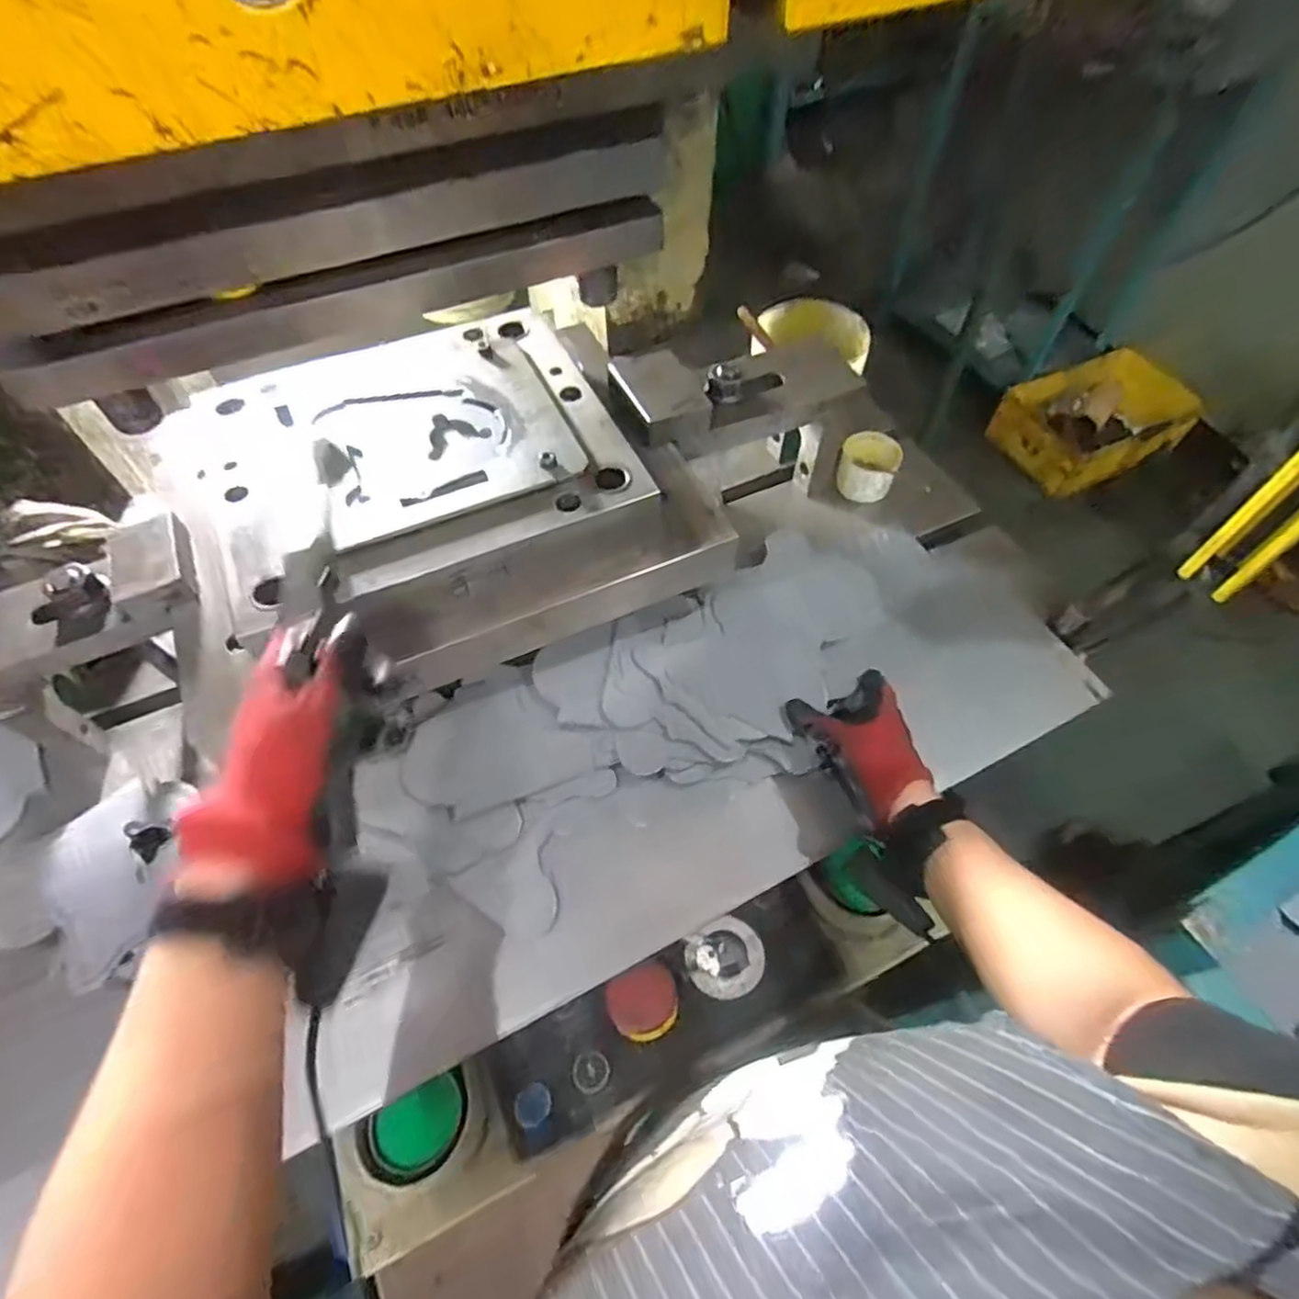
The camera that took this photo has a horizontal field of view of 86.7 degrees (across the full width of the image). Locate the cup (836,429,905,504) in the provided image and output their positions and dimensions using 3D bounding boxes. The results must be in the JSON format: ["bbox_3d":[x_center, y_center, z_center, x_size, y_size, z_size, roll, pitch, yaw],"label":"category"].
[{"bbox_3d":[0.250,-0.209,0.783,0.062,0.048,0.066,0,57,1],"label":"cup"}]

